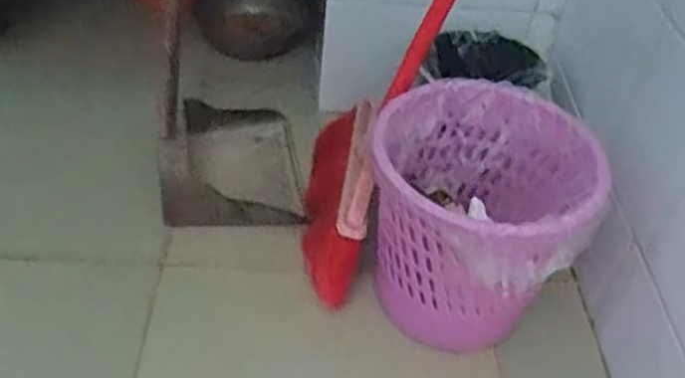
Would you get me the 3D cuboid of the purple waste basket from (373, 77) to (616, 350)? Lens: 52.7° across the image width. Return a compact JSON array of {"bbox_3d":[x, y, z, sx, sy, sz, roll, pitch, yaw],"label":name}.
[{"bbox_3d":[0.148,0.036,0.766,0.212,0.211,0.216,1,44,-6],"label":"purple waste basket"}]

